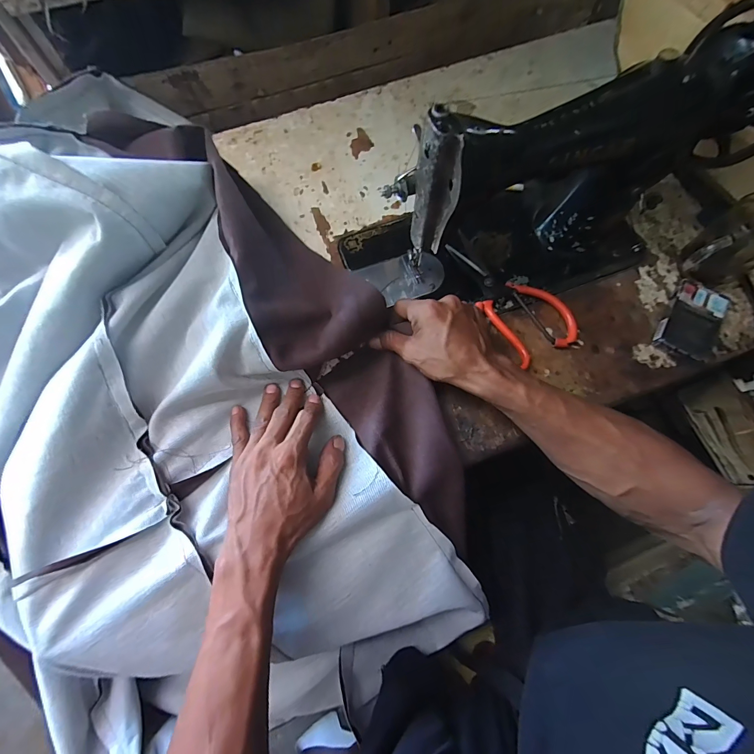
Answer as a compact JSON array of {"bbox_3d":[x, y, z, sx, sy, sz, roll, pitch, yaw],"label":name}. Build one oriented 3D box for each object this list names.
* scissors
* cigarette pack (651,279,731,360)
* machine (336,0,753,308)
[{"bbox_3d":[0.162,-0.108,0.441,0.086,0.013,0.190,-30,75,-8],"label":"scissors"},{"bbox_3d":[0.381,-0.064,0.422,0.065,0.023,0.096,31,76,10],"label":"cigarette pack"},{"bbox_3d":[0.200,-0.214,0.380,0.342,0.193,0.161,-20,74,-5],"label":"machine"}]

